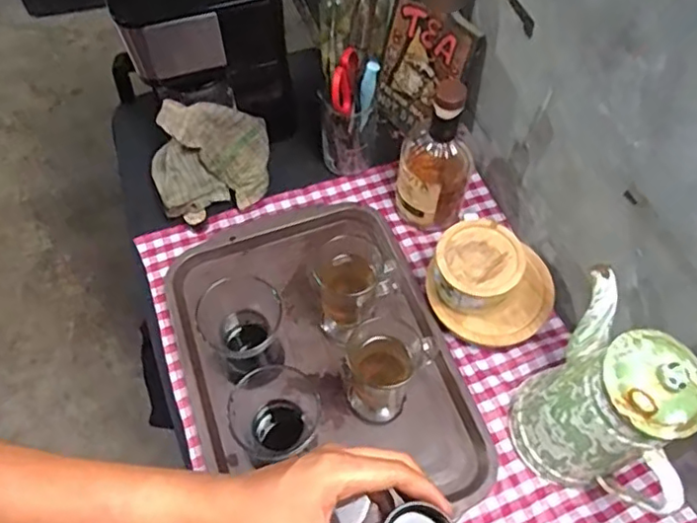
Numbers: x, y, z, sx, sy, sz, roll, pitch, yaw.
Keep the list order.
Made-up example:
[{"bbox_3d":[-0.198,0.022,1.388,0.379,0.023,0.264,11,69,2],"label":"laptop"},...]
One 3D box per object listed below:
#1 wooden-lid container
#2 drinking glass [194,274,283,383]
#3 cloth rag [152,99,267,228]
[{"bbox_3d":[0.152,0.010,0.723,0.094,0.076,0.096,-8,61,-5],"label":"wooden-lid container"},{"bbox_3d":[-0.114,0.083,0.690,0.093,0.130,0.092,0,60,0],"label":"drinking glass"},{"bbox_3d":[-0.188,-0.139,0.829,0.160,0.113,0.117,-14,61,-8],"label":"cloth rag"}]

